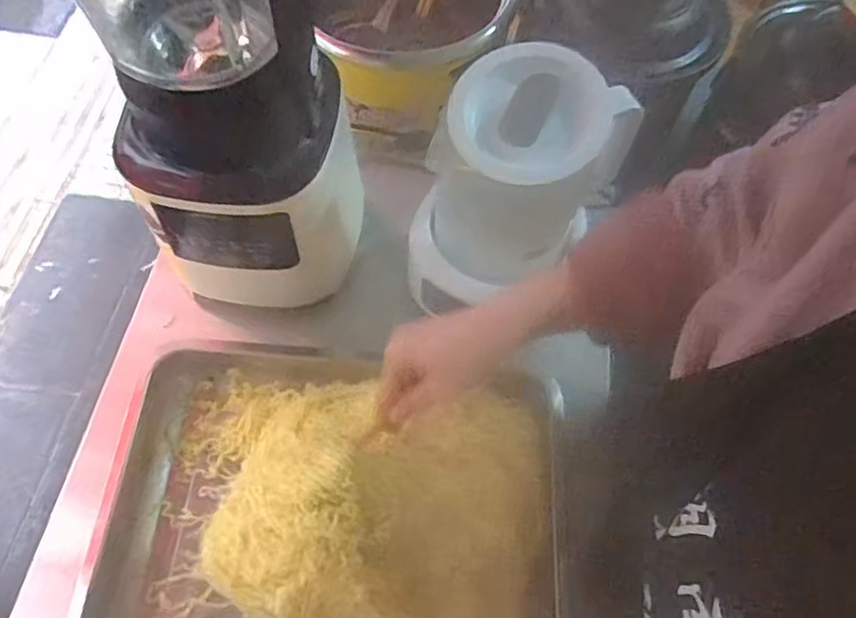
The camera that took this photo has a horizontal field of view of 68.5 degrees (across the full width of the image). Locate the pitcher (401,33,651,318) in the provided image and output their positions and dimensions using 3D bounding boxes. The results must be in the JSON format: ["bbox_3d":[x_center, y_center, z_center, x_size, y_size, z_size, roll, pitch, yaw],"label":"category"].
[{"bbox_3d":[0.081,-0.113,0.552,0.191,0.173,0.130,-8,63,-6],"label":"pitcher"}]

